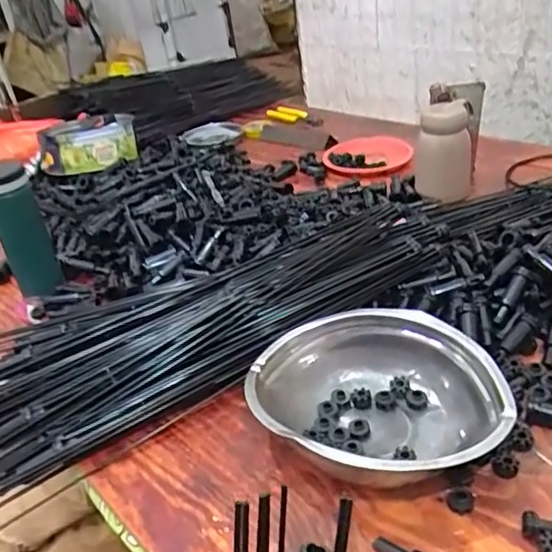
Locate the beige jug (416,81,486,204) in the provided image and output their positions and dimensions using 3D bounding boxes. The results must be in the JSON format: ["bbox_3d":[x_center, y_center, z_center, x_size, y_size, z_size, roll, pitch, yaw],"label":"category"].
[{"bbox_3d":[0.264,-0.207,0.904,0.090,0.146,0.113,5,32,21],"label":"beige jug"}]

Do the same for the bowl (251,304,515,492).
[{"bbox_3d":[0.086,0.112,0.511,0.195,0.069,0.192,-6,30,3],"label":"bowl"}]

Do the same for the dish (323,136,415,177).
[{"bbox_3d":[0.160,-0.225,1.065,0.142,0.023,0.158,-11,32,-4],"label":"dish"}]

